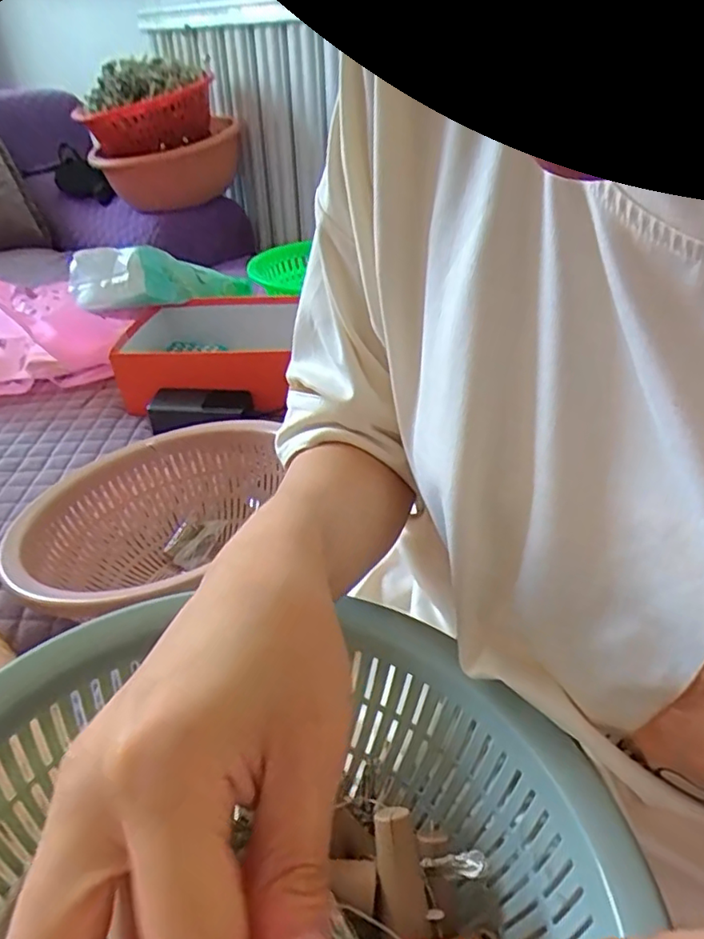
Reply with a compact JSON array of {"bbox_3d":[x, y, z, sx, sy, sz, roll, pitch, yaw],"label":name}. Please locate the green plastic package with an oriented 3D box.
[{"bbox_3d":[-0.272,-0.288,0.923,0.277,0.103,0.097,-13,34,-41],"label":"green plastic package"}]

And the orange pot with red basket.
[{"bbox_3d":[-0.410,-0.732,1.328,0.236,0.286,0.279,9,36,15],"label":"orange pot with red basket"}]

